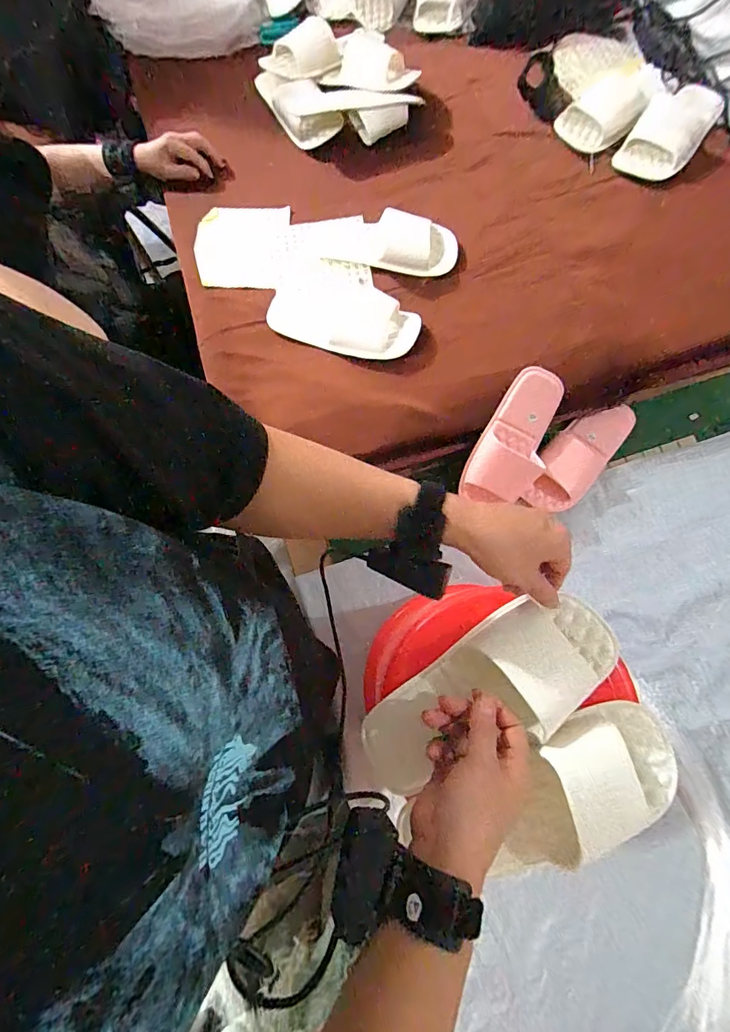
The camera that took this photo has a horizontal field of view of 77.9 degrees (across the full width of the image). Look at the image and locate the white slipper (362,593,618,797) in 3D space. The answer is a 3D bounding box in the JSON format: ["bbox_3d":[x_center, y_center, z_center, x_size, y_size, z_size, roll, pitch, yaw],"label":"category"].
[{"bbox_3d":[0.116,0.156,0.410,0.251,0.057,0.100,-27,81,-2],"label":"white slipper"}]

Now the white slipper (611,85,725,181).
[{"bbox_3d":[0.537,-0.678,0.782,0.110,0.052,0.224,34,79,11],"label":"white slipper"}]

